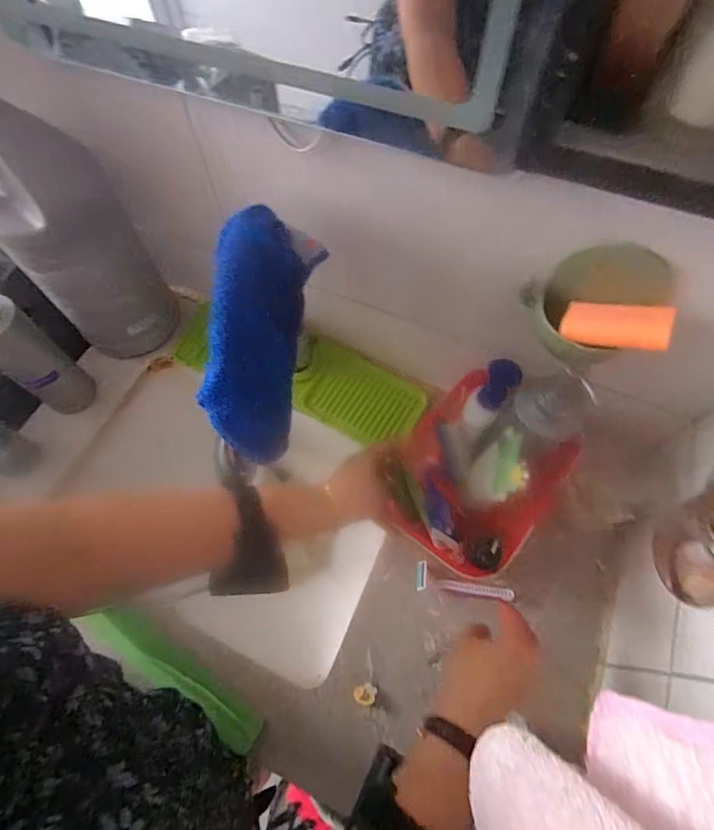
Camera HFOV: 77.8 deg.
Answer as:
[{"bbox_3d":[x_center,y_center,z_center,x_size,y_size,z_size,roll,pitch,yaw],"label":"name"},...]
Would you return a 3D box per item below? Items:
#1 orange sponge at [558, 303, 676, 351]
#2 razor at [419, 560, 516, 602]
[{"bbox_3d":[0.222,-0.079,0.382,0.080,0.017,0.042,12,65,28],"label":"orange sponge"},{"bbox_3d":[0.129,0.207,0.537,0.113,0.015,0.032,13,67,7],"label":"razor"}]

